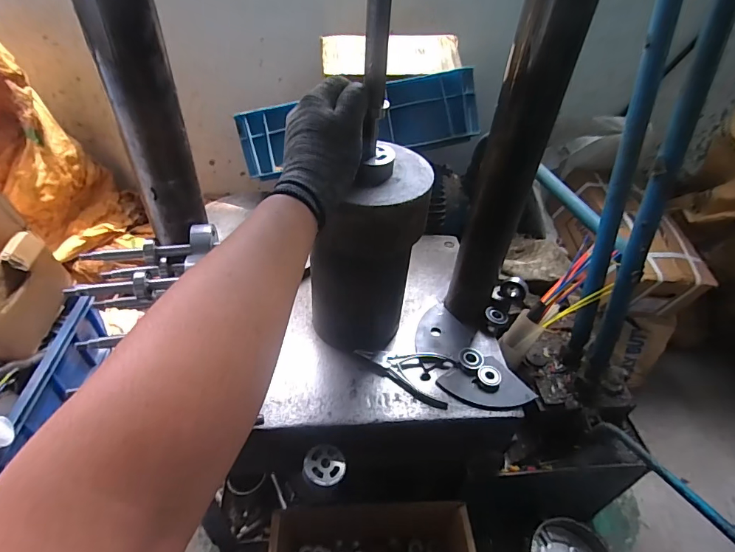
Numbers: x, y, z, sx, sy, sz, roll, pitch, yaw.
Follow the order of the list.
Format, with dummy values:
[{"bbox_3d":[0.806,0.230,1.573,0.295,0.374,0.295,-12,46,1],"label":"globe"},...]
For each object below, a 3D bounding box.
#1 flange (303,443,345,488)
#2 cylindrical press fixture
[{"bbox_3d":[-0.051,0.231,0.513,0.053,0.006,0.048,18,44,-16],"label":"flange"},{"bbox_3d":[-0.005,-0.018,0.540,0.140,0.256,0.122,5,42,2],"label":"cylindrical press fixture"}]

